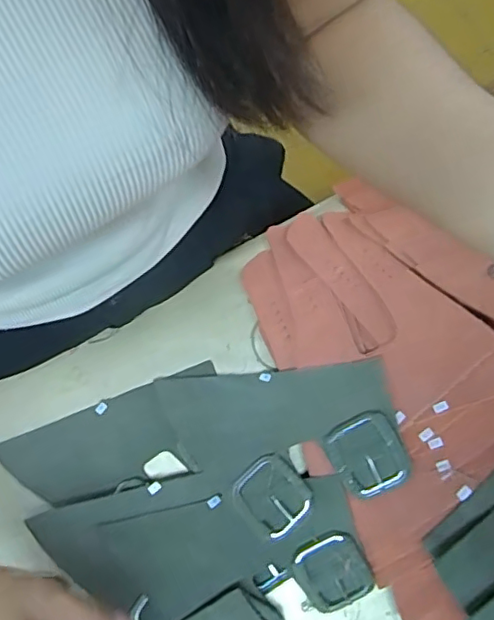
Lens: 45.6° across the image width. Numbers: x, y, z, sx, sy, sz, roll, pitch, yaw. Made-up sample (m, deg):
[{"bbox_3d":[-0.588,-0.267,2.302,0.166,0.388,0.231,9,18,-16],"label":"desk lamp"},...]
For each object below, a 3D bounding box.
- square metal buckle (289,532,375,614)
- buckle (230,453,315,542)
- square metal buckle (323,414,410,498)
[{"bbox_3d":[0.054,0.168,0.375,0.045,0.005,0.047,-27,89,5],"label":"square metal buckle"},{"bbox_3d":[0.017,0.121,0.378,0.042,0.007,0.048,-44,80,-10],"label":"buckle"},{"bbox_3d":[0.075,0.091,0.368,0.045,0.006,0.048,-27,77,15],"label":"square metal buckle"}]

